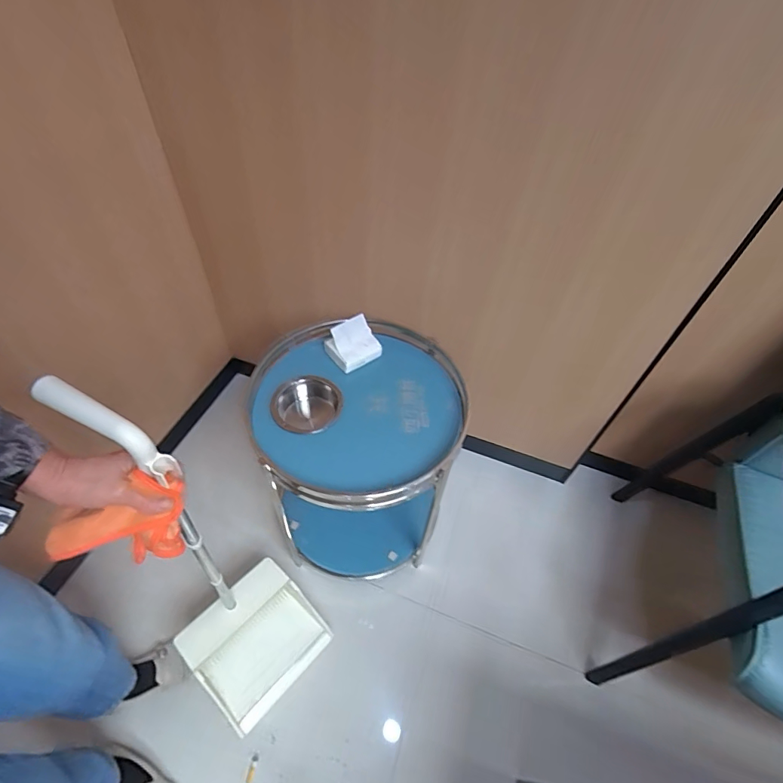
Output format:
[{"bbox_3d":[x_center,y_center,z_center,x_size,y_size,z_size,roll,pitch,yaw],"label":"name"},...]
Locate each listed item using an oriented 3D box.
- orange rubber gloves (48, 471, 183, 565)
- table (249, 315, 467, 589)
[{"bbox_3d":[-0.298,0.153,0.484,0.142,0.116,0.052,-19,55,-19],"label":"orange rubber gloves"},{"bbox_3d":[-0.089,0.164,1.075,0.448,0.516,0.437,17,52,10],"label":"table"}]

